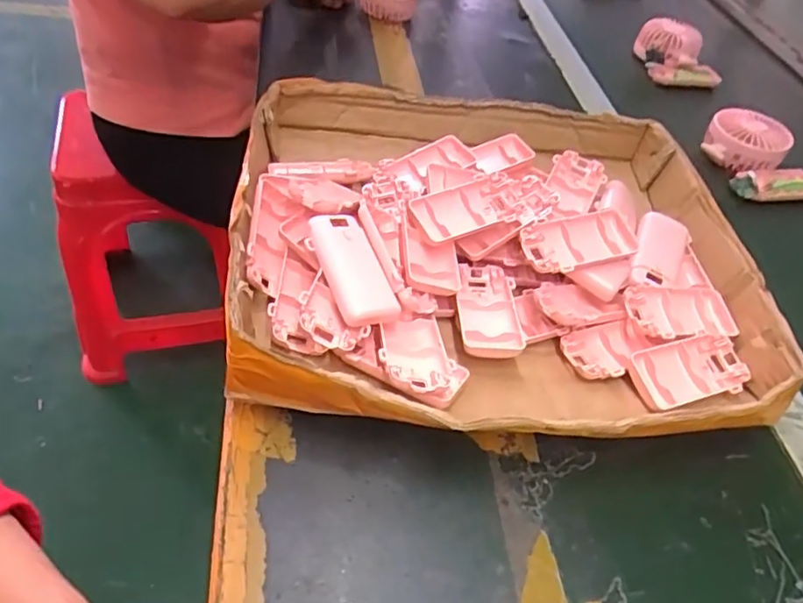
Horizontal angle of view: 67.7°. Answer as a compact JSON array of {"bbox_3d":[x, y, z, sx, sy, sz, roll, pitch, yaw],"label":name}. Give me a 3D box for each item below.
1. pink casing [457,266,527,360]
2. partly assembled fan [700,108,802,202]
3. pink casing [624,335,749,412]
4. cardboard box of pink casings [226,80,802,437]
[{"bbox_3d":[0.067,0.006,0.463,0.046,0.013,0.093,4,47,-6],"label":"pink casing"},{"bbox_3d":[0.398,-0.165,0.665,0.103,0.046,0.122,-5,49,-14],"label":"partly assembled fan"},{"bbox_3d":[0.216,0.051,0.445,0.094,0.018,0.046,-10,50,-18],"label":"pink casing"},{"bbox_3d":[0.077,-0.044,0.503,0.406,0.093,0.365,2,47,-8],"label":"cardboard box of pink casings"}]

